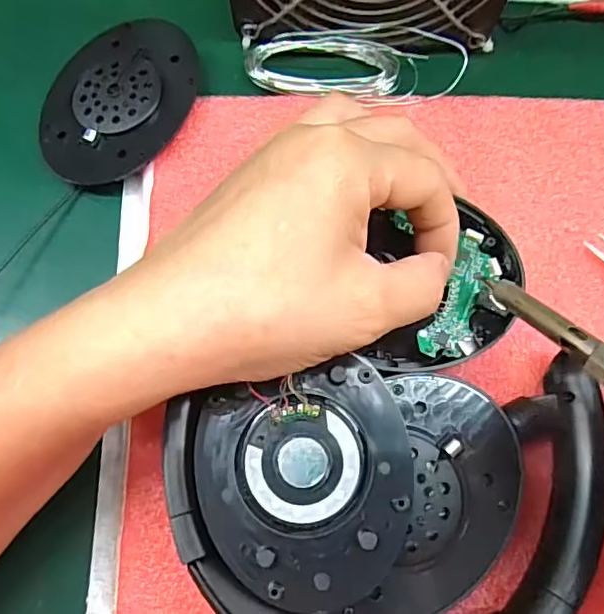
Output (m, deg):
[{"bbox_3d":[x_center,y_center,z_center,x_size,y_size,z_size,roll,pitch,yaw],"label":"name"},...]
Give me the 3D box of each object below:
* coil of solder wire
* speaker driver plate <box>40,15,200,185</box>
[{"bbox_3d":[0.024,-0.110,0.258,0.098,0.010,0.035,1,74,0],"label":"coil of solder wire"},{"bbox_3d":[-0.082,-0.095,0.257,0.066,0.011,0.084,17,75,5],"label":"speaker driver plate"}]

